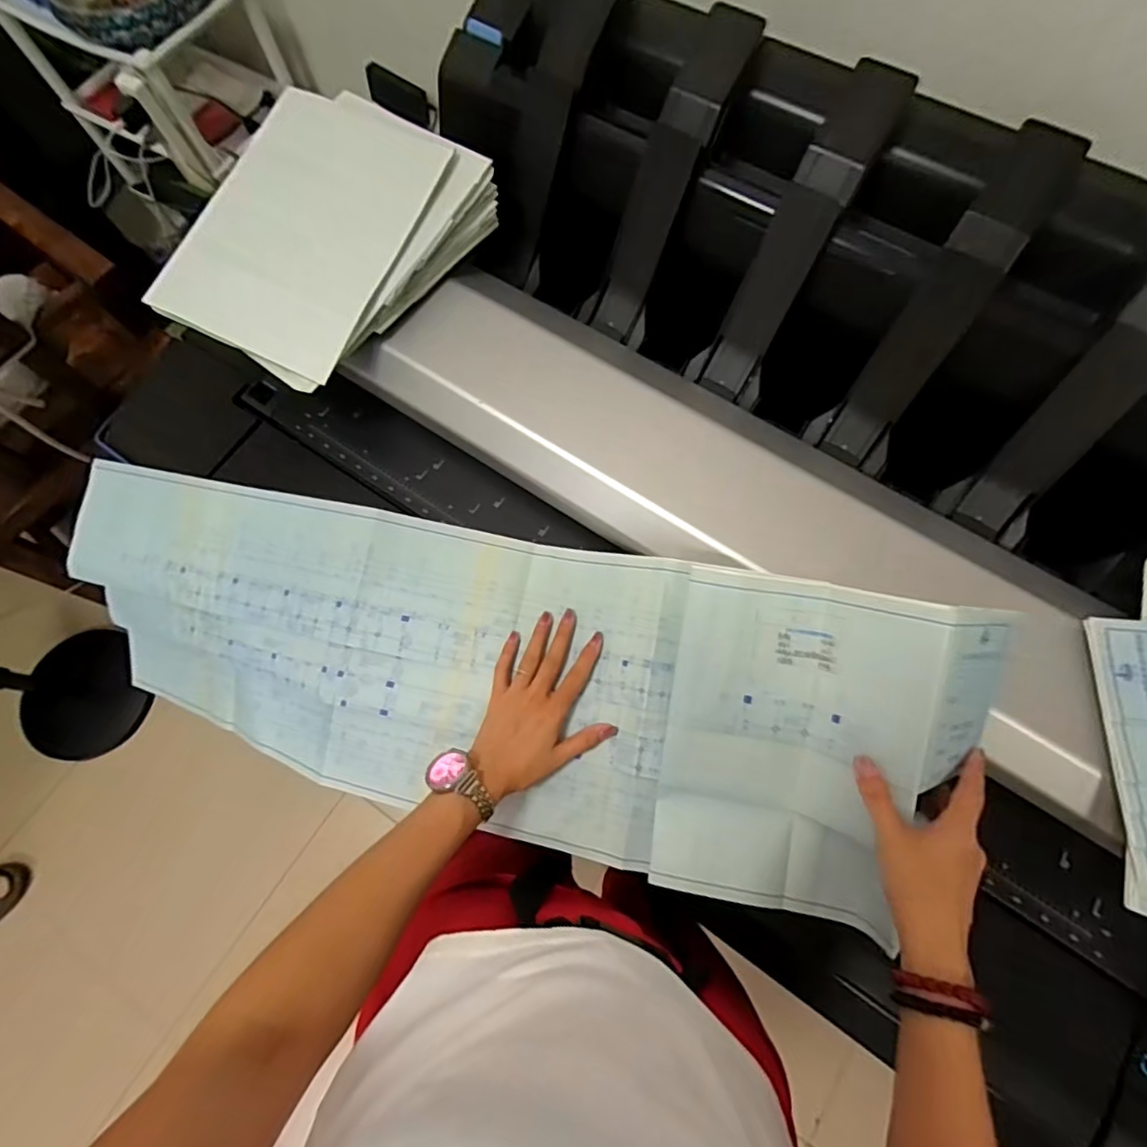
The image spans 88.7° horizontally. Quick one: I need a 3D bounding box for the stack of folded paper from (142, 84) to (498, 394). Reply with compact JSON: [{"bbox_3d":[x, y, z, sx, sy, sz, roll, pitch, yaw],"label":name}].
[{"bbox_3d":[-0.256,-0.354,0.616,0.244,0.062,0.312,31,87,-8],"label":"stack of folded paper"}]

